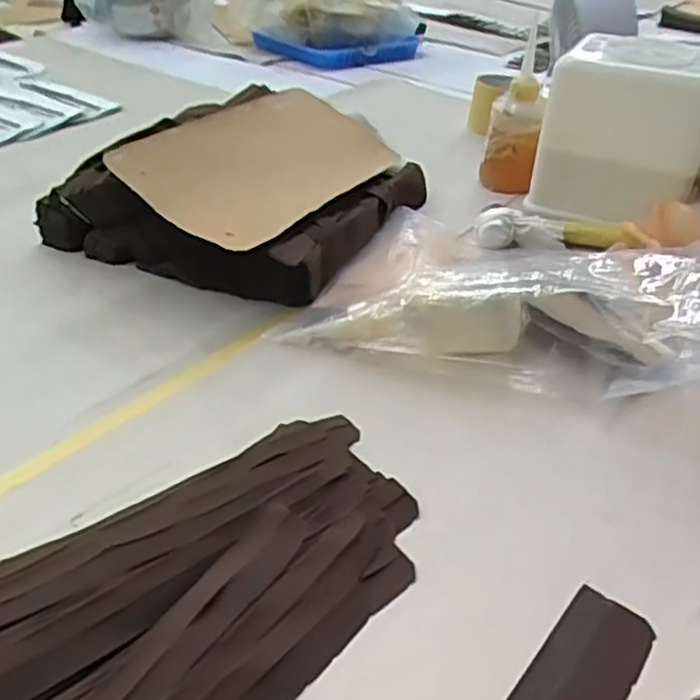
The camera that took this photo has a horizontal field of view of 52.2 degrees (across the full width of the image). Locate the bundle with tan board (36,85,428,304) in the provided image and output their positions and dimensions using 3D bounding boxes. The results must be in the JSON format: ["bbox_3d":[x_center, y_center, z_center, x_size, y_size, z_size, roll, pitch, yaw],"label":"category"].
[{"bbox_3d":[-0.096,-0.167,0.677,0.261,0.101,0.303,20,39,24],"label":"bundle with tan board"}]

